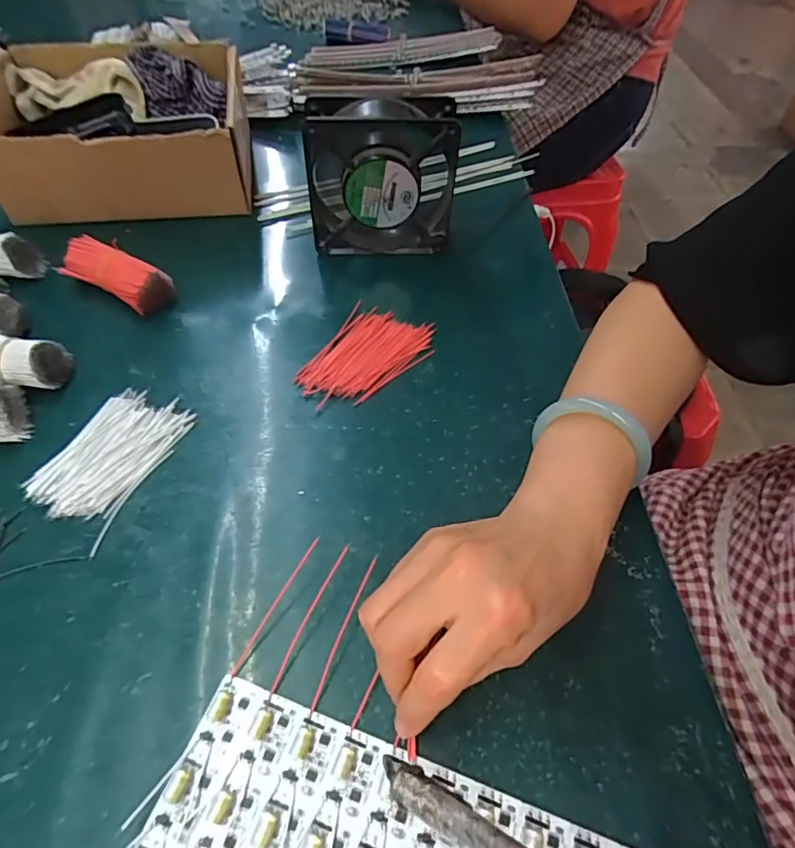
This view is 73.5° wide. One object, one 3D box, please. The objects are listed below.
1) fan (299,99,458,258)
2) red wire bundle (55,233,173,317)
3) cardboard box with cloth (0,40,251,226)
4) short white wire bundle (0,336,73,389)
[{"bbox_3d":[-0.014,-0.202,0.448,0.120,0.127,0.049,3,53,0],"label":"fan"},{"bbox_3d":[-0.225,-0.121,0.434,0.092,0.035,0.038,23,56,14],"label":"red wire bundle"},{"bbox_3d":[-0.255,-0.271,0.496,0.215,0.089,0.167,-6,54,-7],"label":"cardboard box with cloth"},{"bbox_3d":[-0.262,-0.042,0.373,0.053,0.032,0.031,-3,54,-4],"label":"short white wire bundle"}]

